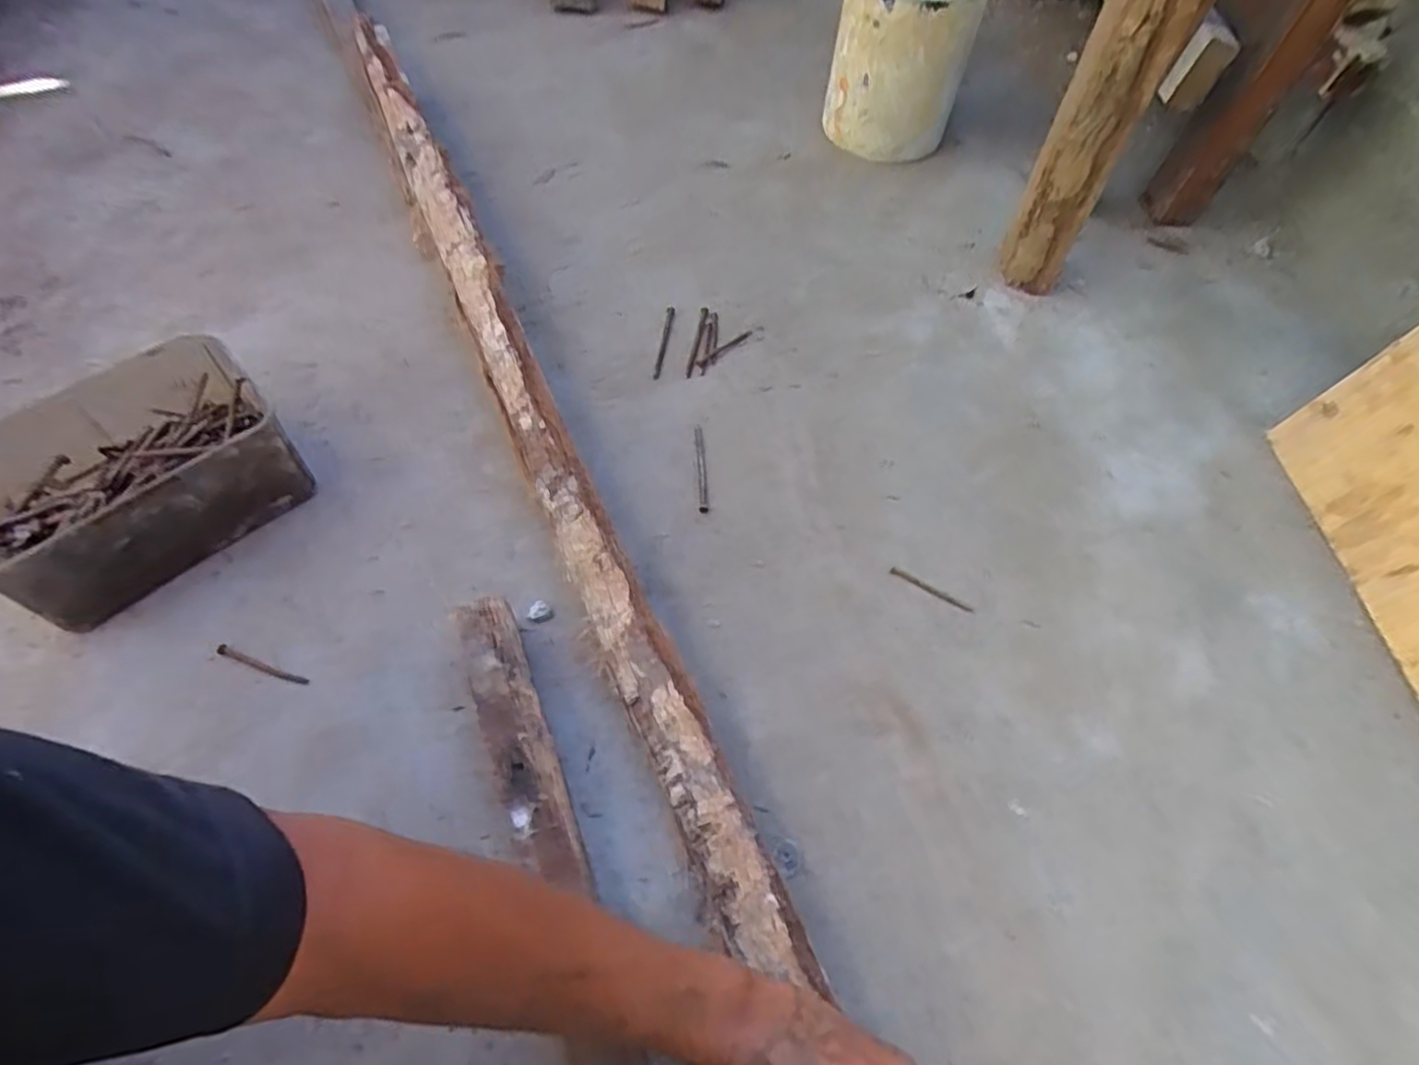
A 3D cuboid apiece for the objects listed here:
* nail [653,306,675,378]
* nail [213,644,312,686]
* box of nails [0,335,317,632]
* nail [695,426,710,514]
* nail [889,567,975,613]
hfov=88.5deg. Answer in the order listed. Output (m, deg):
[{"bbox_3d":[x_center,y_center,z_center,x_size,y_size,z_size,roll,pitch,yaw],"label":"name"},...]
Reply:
[{"bbox_3d":[-0.046,-0.194,0.740,0.008,0.007,0.100,8,57,0],"label":"nail"},{"bbox_3d":[-0.332,0.100,0.542,0.076,0.005,0.007,19,57,7],"label":"nail"},{"bbox_3d":[-0.452,-0.045,0.569,0.207,0.090,0.146,-37,67,-25],"label":"box of nails"},{"bbox_3d":[-0.007,-0.059,0.664,0.009,0.004,0.099,0,57,-5],"label":"nail"},{"bbox_3d":[0.186,0.048,0.610,0.073,0.005,0.007,27,59,12],"label":"nail"}]

